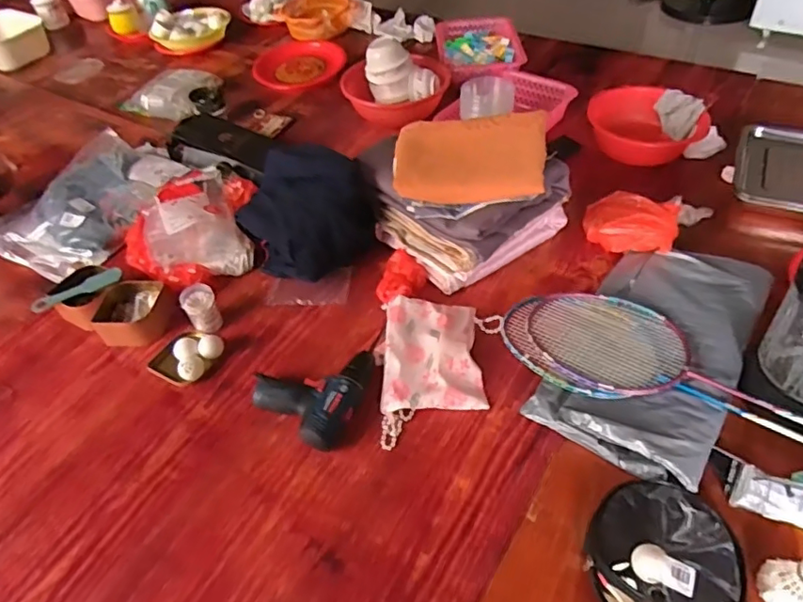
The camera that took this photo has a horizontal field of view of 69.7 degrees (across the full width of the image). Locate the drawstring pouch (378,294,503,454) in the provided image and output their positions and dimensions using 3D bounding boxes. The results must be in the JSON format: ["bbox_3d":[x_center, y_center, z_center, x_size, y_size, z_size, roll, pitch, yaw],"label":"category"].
[{"bbox_3d":[0.053,0.102,0.891,0.178,0.045,0.251,1,47,8],"label":"drawstring pouch"}]

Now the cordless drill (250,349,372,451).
[{"bbox_3d":[-0.133,0.125,0.876,0.141,0.066,0.164,16,51,21],"label":"cordless drill"}]

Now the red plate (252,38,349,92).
[{"bbox_3d":[-0.291,-0.674,1.633,0.241,0.029,0.297,0,48,6],"label":"red plate"}]

